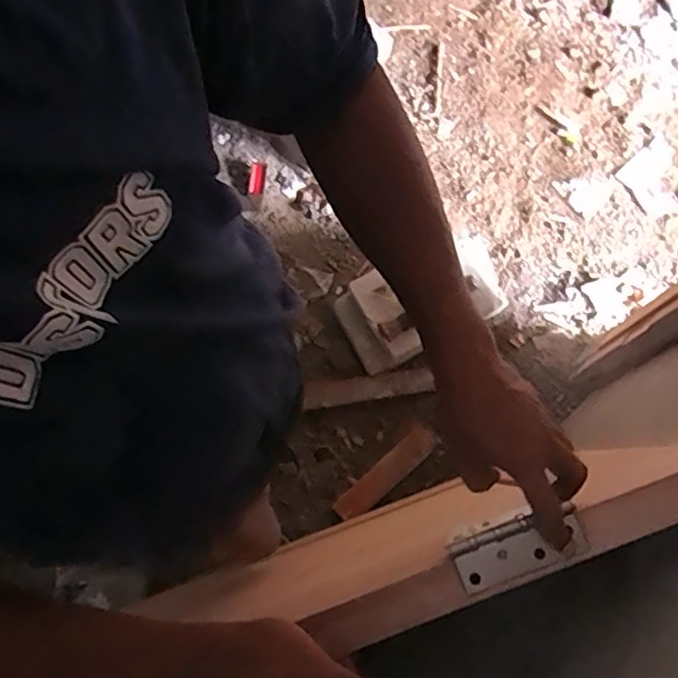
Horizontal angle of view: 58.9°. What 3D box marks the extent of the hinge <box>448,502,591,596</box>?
[{"bbox_3d":[0.139,0.164,0.469,0.100,0.009,0.041,-18,74,3],"label":"hinge"}]

